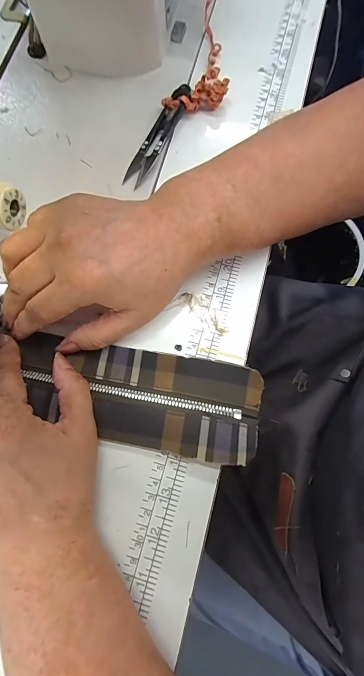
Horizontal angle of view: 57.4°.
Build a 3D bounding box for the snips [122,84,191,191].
[{"bbox_3d":[-0.021,-0.177,0.289,0.023,0.016,0.099,24,77,8],"label":"snips"}]

